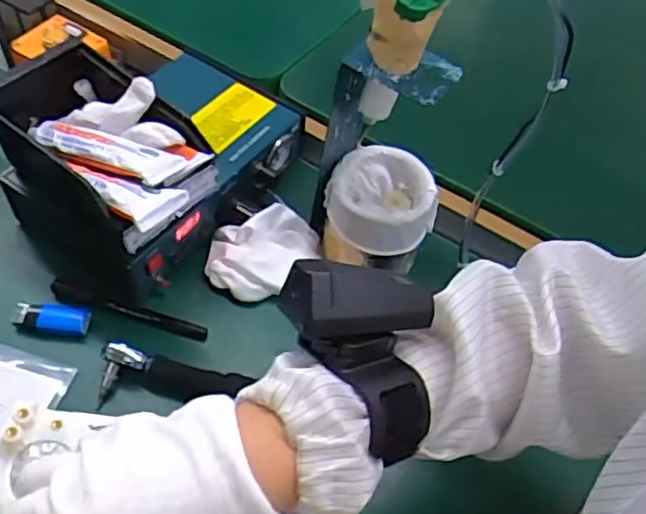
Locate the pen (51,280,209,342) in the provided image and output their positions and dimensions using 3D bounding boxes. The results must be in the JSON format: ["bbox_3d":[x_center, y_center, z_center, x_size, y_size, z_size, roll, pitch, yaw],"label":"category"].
[{"bbox_3d":[-0.161,0.043,0.558,0.135,0.007,0.013,16,53,6],"label":"pen"}]

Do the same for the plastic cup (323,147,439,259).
[{"bbox_3d":[0.049,-0.047,0.562,0.091,0.045,0.084,3,53,-4],"label":"plastic cup"}]

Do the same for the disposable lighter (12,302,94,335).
[{"bbox_3d":[-0.220,0.047,0.547,0.062,0.011,0.024,8,52,0],"label":"disposable lighter"}]

